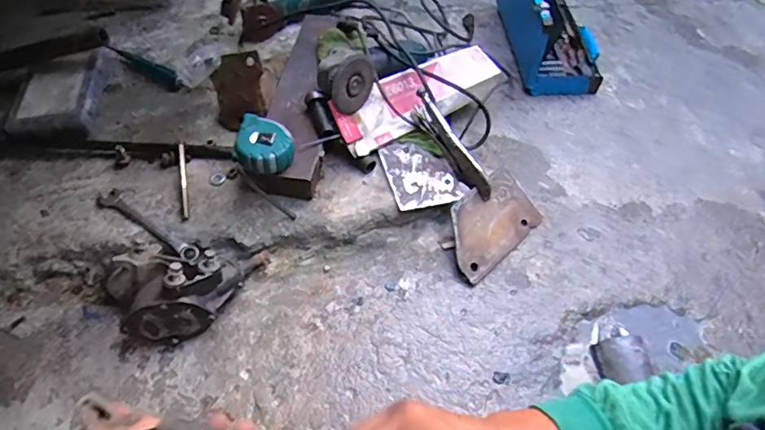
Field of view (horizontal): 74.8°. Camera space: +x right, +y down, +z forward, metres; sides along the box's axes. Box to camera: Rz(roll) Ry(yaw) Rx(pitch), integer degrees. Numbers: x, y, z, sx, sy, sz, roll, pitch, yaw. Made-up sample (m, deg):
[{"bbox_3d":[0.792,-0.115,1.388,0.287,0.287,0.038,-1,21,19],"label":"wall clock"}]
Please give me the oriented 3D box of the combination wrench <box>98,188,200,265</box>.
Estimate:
[{"bbox_3d":[-0.368,0.014,0.782,0.212,0.007,0.034,33,61,18],"label":"combination wrench"}]

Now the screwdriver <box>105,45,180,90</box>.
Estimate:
[{"bbox_3d":[-0.475,-0.295,0.996,0.191,0.024,0.040,28,59,15],"label":"screwdriver"}]

